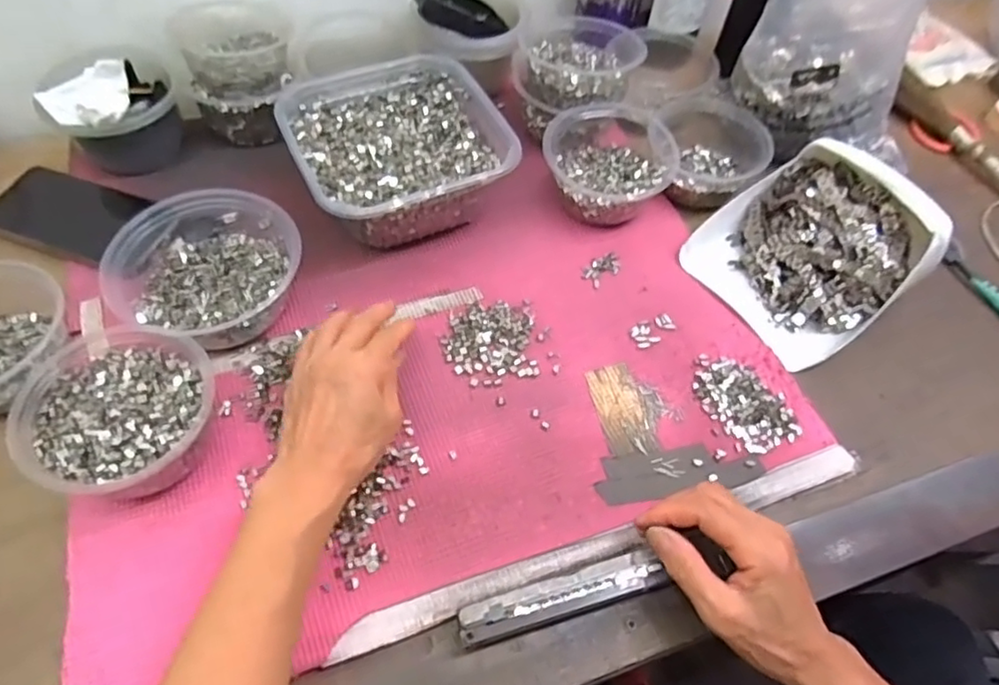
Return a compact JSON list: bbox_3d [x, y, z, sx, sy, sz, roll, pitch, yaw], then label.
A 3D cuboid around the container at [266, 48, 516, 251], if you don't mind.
[{"bbox_3d":[-0.092,-0.167,0.554,0.170,0.079,0.180,-20,60,-16],"label":"container"}]

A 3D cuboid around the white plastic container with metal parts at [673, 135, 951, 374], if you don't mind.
[{"bbox_3d":[0.267,-0.085,0.523,0.153,0.082,0.153,-29,63,-21],"label":"white plastic container with metal parts"}]

